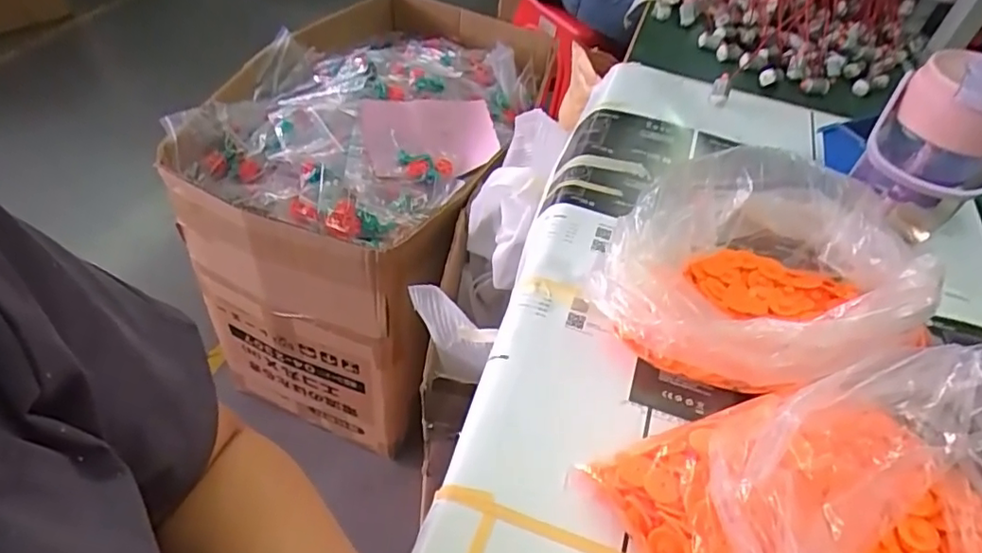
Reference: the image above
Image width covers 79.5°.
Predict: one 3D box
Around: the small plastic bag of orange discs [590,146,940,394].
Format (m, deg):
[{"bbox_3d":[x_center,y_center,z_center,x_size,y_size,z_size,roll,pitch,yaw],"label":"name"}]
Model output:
[{"bbox_3d":[0.182,-0.005,0.438,0.205,0.089,0.181,0,48,-5],"label":"small plastic bag of orange discs"}]

